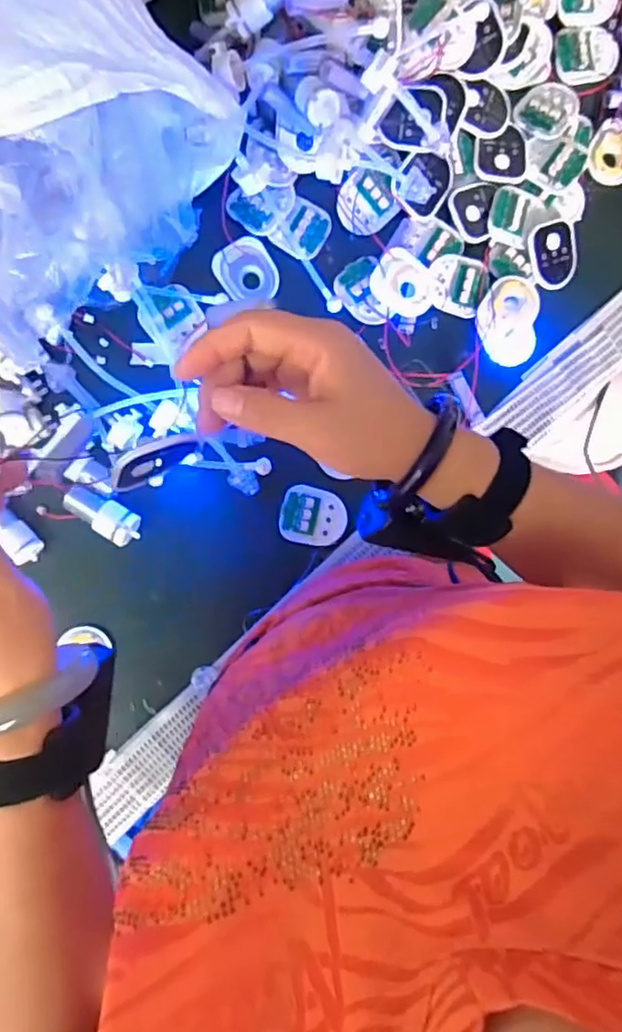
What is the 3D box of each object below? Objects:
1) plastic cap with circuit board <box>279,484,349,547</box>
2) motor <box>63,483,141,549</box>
[{"bbox_3d":[0.002,0.000,0.582,0.060,0.021,0.051,11,89,-4],"label":"plastic cap with circuit board"},{"bbox_3d":[-0.176,-0.001,0.554,0.067,0.026,0.030,34,87,-3],"label":"motor"}]

